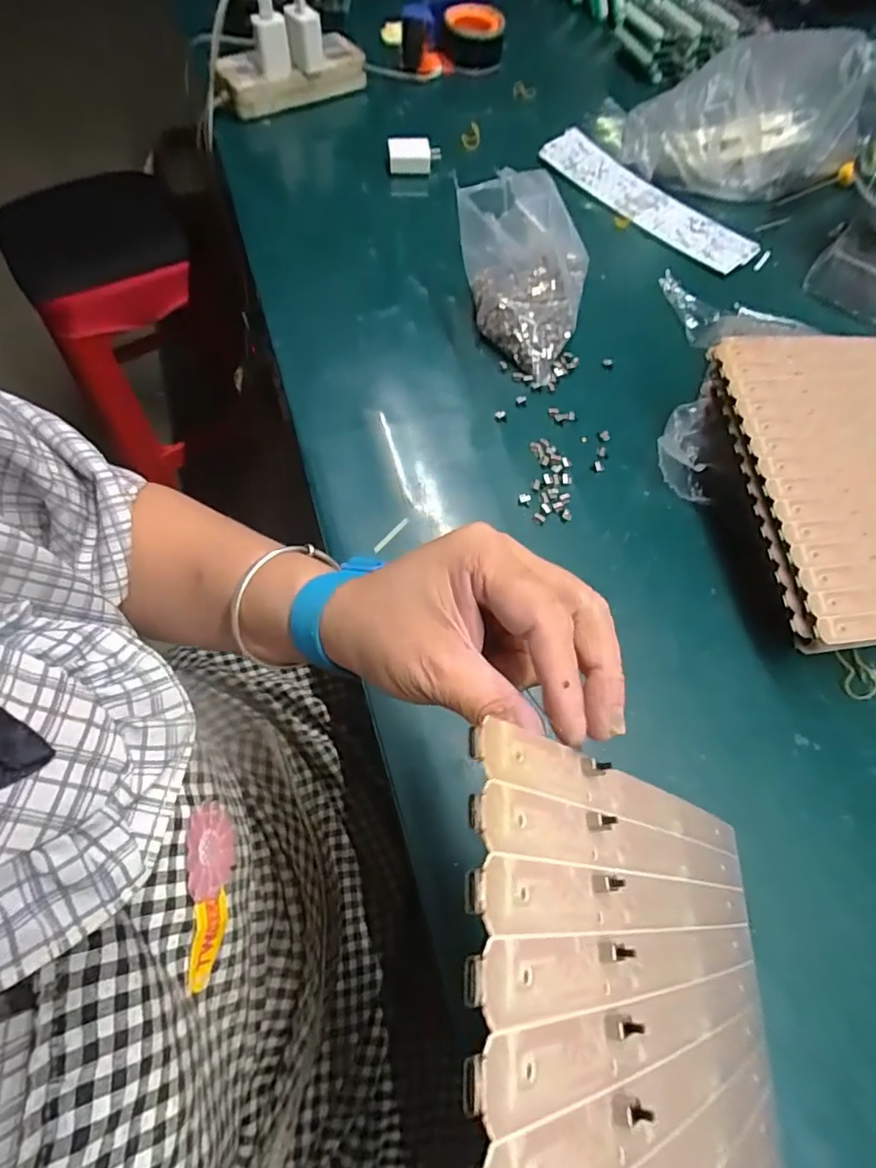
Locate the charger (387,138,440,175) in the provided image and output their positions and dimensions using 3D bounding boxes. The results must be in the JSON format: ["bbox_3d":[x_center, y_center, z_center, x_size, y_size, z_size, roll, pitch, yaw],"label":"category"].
[{"bbox_3d":[-0.028,-0.509,0.653,0.061,0.024,0.037,2,62,-2],"label":"charger"}]

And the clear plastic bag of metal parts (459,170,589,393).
[{"bbox_3d":[0.070,-0.278,0.496,0.121,0.107,0.129,16,63,5],"label":"clear plastic bag of metal parts"}]

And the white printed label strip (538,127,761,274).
[{"bbox_3d":[0.239,-0.458,0.653,0.085,0.008,0.292,-34,69,-19],"label":"white printed label strip"}]

